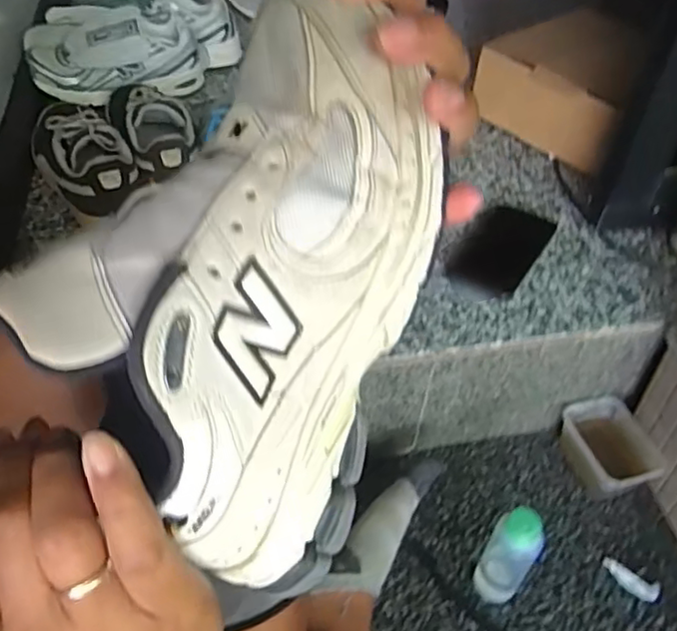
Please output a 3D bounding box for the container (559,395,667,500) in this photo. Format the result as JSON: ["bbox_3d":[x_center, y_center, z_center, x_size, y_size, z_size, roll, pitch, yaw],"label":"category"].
[{"bbox_3d":[0.312,0.158,0.731,0.088,0.056,0.107,-5,46,-9],"label":"container"}]

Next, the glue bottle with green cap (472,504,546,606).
[{"bbox_3d":[0.162,0.228,0.595,0.047,0.139,0.041,30,51,24],"label":"glue bottle with green cap"}]

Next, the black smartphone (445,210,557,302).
[{"bbox_3d":[0.187,-0.078,0.735,0.090,0.015,0.166,27,50,21],"label":"black smartphone"}]

